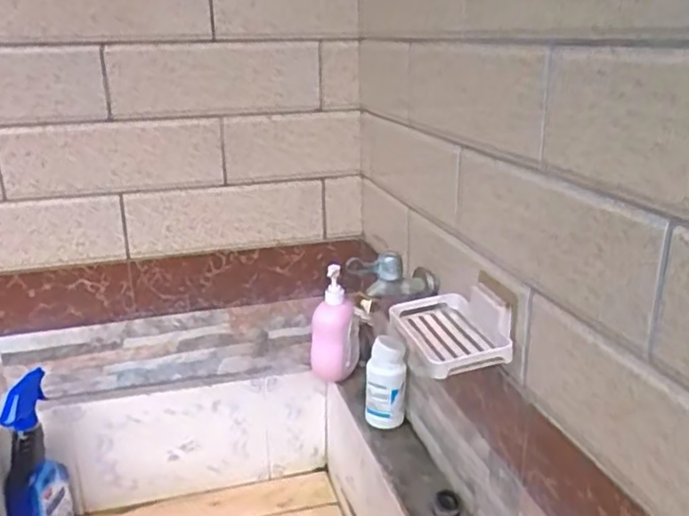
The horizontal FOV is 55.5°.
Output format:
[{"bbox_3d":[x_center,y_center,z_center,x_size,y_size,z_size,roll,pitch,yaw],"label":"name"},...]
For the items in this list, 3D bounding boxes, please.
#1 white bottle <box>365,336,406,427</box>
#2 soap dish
[{"bbox_3d":[0.058,0.182,0.935,0.055,0.131,0.046,1,19,4],"label":"white bottle"},{"bbox_3d":[0.105,0.067,0.650,0.096,0.048,0.144,-5,20,-12],"label":"soap dish"}]

